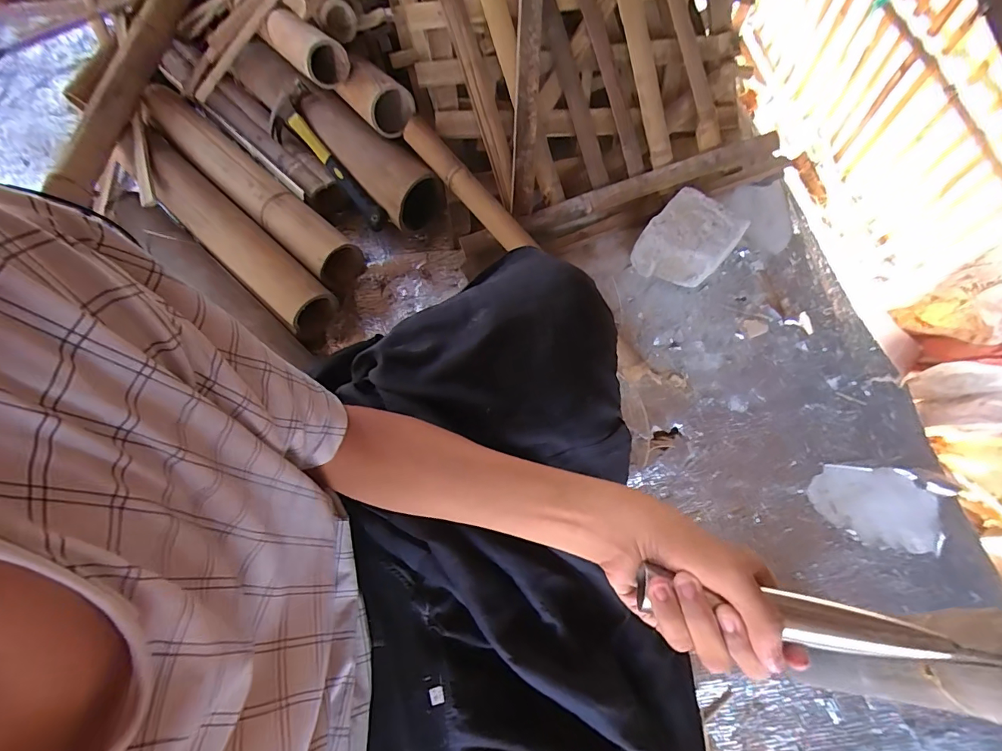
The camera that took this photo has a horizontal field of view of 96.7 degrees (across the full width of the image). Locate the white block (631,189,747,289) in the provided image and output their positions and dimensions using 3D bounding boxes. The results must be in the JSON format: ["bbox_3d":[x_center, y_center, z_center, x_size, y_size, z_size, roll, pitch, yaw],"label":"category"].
[{"bbox_3d":[0.291,-0.204,0.699,0.121,0.085,0.128,36,76,16],"label":"white block"}]

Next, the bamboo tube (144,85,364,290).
[{"bbox_3d":[-0.413,-0.310,0.732,0.461,0.099,0.080,39,76,16],"label":"bamboo tube"}]

